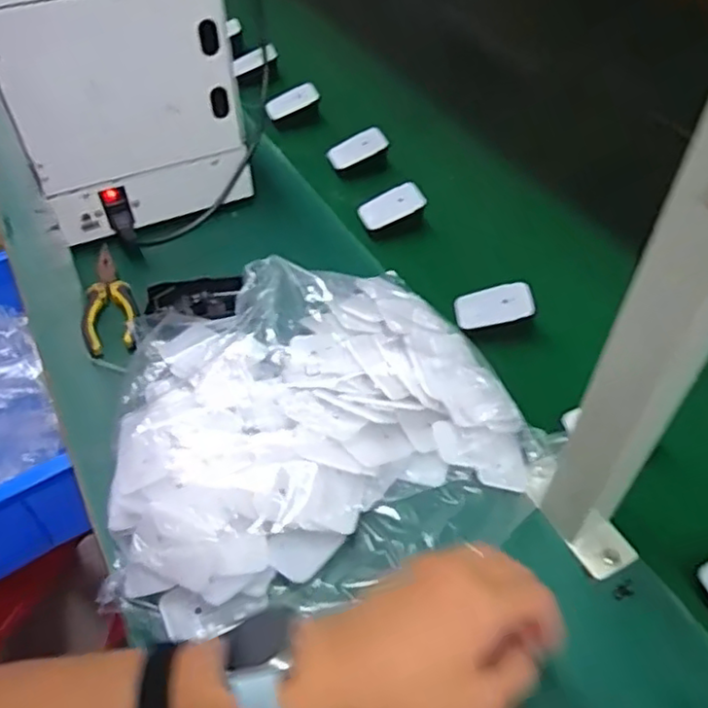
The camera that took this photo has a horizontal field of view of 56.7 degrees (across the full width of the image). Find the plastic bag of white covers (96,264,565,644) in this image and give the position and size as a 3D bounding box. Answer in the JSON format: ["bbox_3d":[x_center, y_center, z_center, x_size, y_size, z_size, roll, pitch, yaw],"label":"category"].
[{"bbox_3d":[-0.032,0.045,0.529,0.334,0.074,0.294,-13,50,-11],"label":"plastic bag of white covers"}]

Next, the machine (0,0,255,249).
[{"bbox_3d":[-0.244,-0.280,0.667,0.210,0.261,0.153,-25,53,-19],"label":"machine"}]

